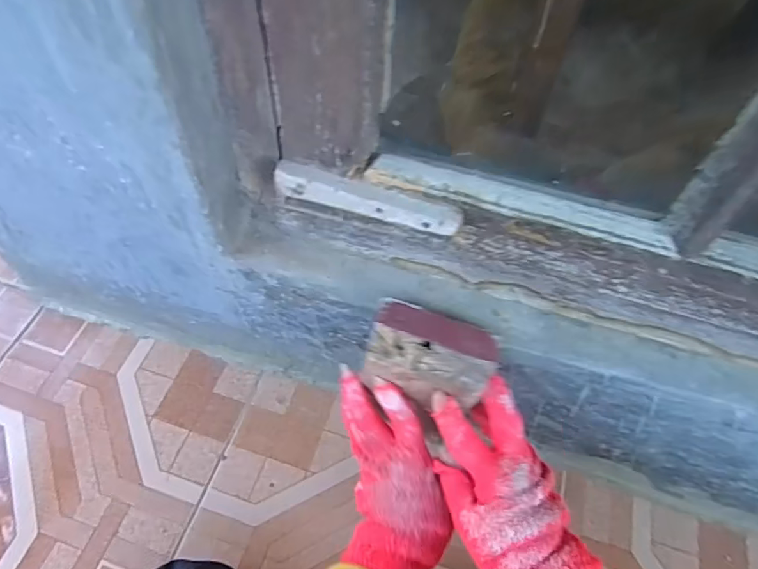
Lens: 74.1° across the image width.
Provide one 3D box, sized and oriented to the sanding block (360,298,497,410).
[{"bbox_3d":[0.039,0.057,0.383,0.095,0.052,0.049,18,59,8],"label":"sanding block"}]

